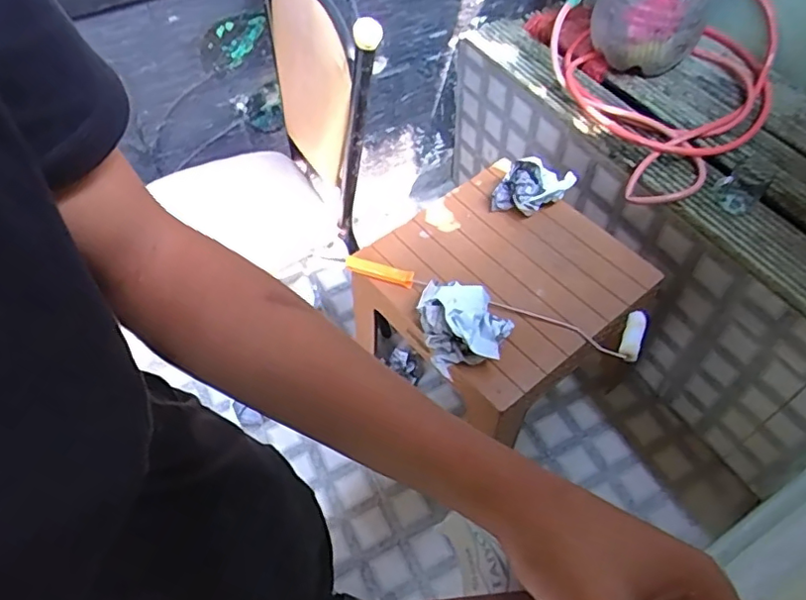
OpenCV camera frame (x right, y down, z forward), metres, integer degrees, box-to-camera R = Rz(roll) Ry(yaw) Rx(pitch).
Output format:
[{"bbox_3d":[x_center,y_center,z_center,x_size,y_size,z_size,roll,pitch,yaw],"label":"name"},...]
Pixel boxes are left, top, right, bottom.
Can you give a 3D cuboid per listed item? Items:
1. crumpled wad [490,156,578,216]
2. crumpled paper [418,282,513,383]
[{"bbox_3d":[0.270,-0.236,1.234,0.138,0.105,0.111,36,64,23],"label":"crumpled wad"},{"bbox_3d":[0.114,0.044,1.051,0.152,0.109,0.146,-11,56,-6],"label":"crumpled paper"}]

